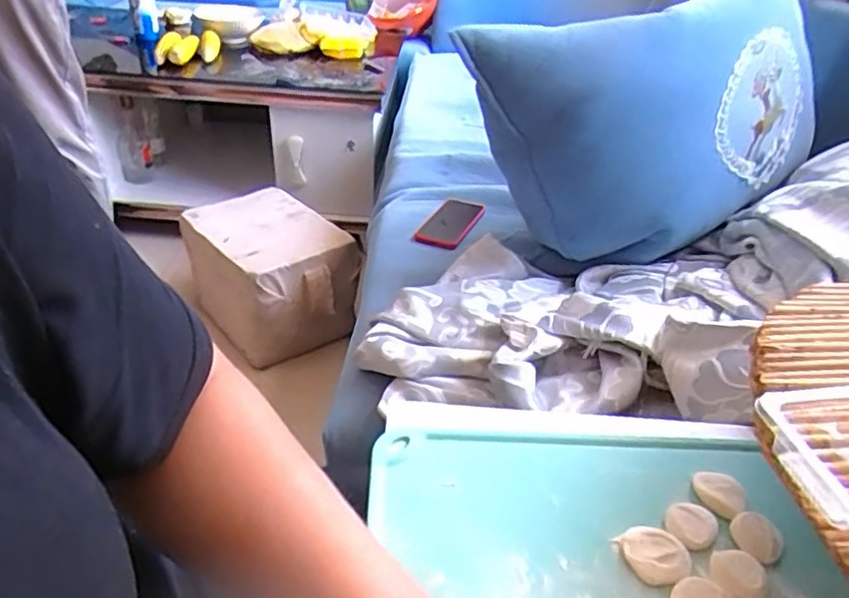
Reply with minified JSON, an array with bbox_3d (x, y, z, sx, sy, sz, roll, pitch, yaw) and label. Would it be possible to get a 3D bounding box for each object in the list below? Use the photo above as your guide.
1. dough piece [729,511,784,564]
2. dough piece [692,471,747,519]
[{"bbox_3d":[0.232,0.166,0.447,0.032,0.005,0.036,21,38,23],"label":"dough piece"},{"bbox_3d":[0.221,0.147,0.481,0.036,0.007,0.041,18,37,19],"label":"dough piece"}]

